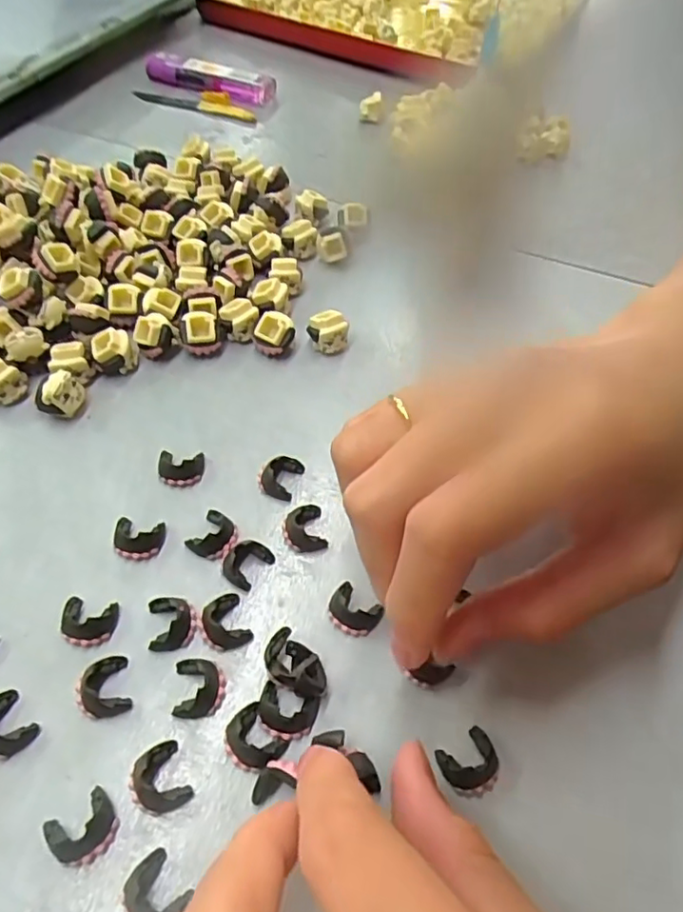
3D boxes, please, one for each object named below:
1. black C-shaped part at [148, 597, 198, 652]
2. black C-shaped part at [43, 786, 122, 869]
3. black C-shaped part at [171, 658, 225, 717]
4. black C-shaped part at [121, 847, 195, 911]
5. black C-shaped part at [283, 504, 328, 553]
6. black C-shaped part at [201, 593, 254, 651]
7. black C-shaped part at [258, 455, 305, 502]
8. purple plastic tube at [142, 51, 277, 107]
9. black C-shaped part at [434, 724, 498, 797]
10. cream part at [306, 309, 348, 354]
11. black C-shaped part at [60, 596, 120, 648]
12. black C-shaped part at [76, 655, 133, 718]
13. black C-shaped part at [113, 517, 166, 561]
[{"bbox_3d":[-0.051,0.049,0.182,0.014,0.006,0.015,-5,56,-9],"label":"black C-shaped part"},{"bbox_3d":[-0.064,0.093,0.150,0.016,0.005,0.016,2,55,-4],"label":"black C-shaped part"},{"bbox_3d":[-0.040,0.065,0.172,0.014,0.007,0.016,0,56,-5],"label":"black C-shaped part"},{"bbox_3d":[-0.045,0.104,0.144,0.015,0.006,0.014,36,60,18],"label":"black C-shaped part"},{"bbox_3d":[-0.012,0.024,0.201,0.014,0.008,0.015,-12,57,-11],"label":"black C-shaped part"},{"bbox_3d":[-0.035,0.049,0.182,0.013,0.008,0.016,-21,60,-18],"label":"black C-shaped part"},{"bbox_3d":[-0.022,0.007,0.213,0.014,0.009,0.016,18,56,10],"label":"black C-shaped part"},{"bbox_3d":[-0.083,-0.235,0.378,0.084,0.014,0.018,18,56,7],"label":"purple plastic tube"},{"bbox_3d":[0.036,0.083,0.164,0.016,0.004,0.014,-24,61,-20],"label":"black C-shaped part"},{"bbox_3d":[-0.006,-0.050,0.250,0.015,0.015,0.012,-4,55,-5],"label":"cream part"},{"bbox_3d":[-0.075,0.049,0.181,0.015,0.005,0.014,5,55,1],"label":"black C-shaped part"},{"bbox_3d":[-0.067,0.065,0.171,0.014,0.005,0.016,-12,58,-13],"label":"black C-shaped part"},{"bbox_3d":[-0.066,0.026,0.197,0.015,0.007,0.014,1,55,-2],"label":"black C-shaped part"}]

